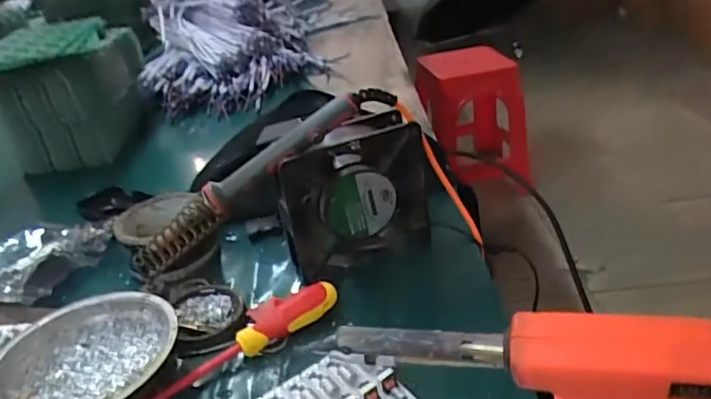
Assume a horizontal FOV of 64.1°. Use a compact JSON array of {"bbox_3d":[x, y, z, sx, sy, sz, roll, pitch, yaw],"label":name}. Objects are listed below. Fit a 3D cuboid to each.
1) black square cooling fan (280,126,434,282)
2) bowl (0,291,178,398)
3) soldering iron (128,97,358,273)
[{"bbox_3d":[0.002,0.000,0.498,0.129,0.128,0.033,-15,30,-13],"label":"black square cooling fan"},{"bbox_3d":[-0.195,0.121,0.409,0.126,0.032,0.131,-5,30,3],"label":"bowl"},{"bbox_3d":[-0.096,-0.011,0.468,0.232,0.029,0.026,-36,27,12],"label":"soldering iron"}]

